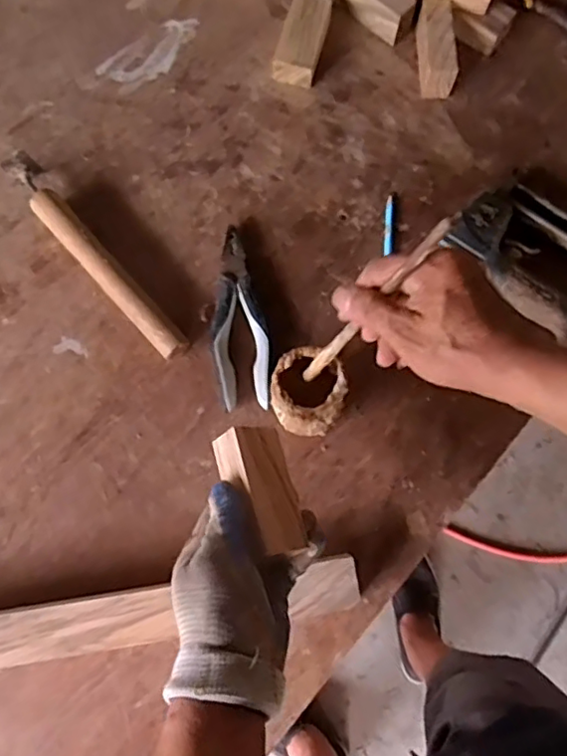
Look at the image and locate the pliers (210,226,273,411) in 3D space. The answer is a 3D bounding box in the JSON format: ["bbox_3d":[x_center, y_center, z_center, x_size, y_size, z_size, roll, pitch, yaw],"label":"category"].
[{"bbox_3d":[-0.044,-0.063,0.631,0.058,0.026,0.191,-2,76,-2],"label":"pliers"}]

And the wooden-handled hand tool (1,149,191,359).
[{"bbox_3d":[-0.196,-0.126,0.632,0.034,0.037,0.272,-39,80,-10],"label":"wooden-handled hand tool"}]

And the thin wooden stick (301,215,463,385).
[{"bbox_3d":[0.060,-0.049,0.443,0.010,0.228,0.012,-26,77,-28],"label":"thin wooden stick"}]

